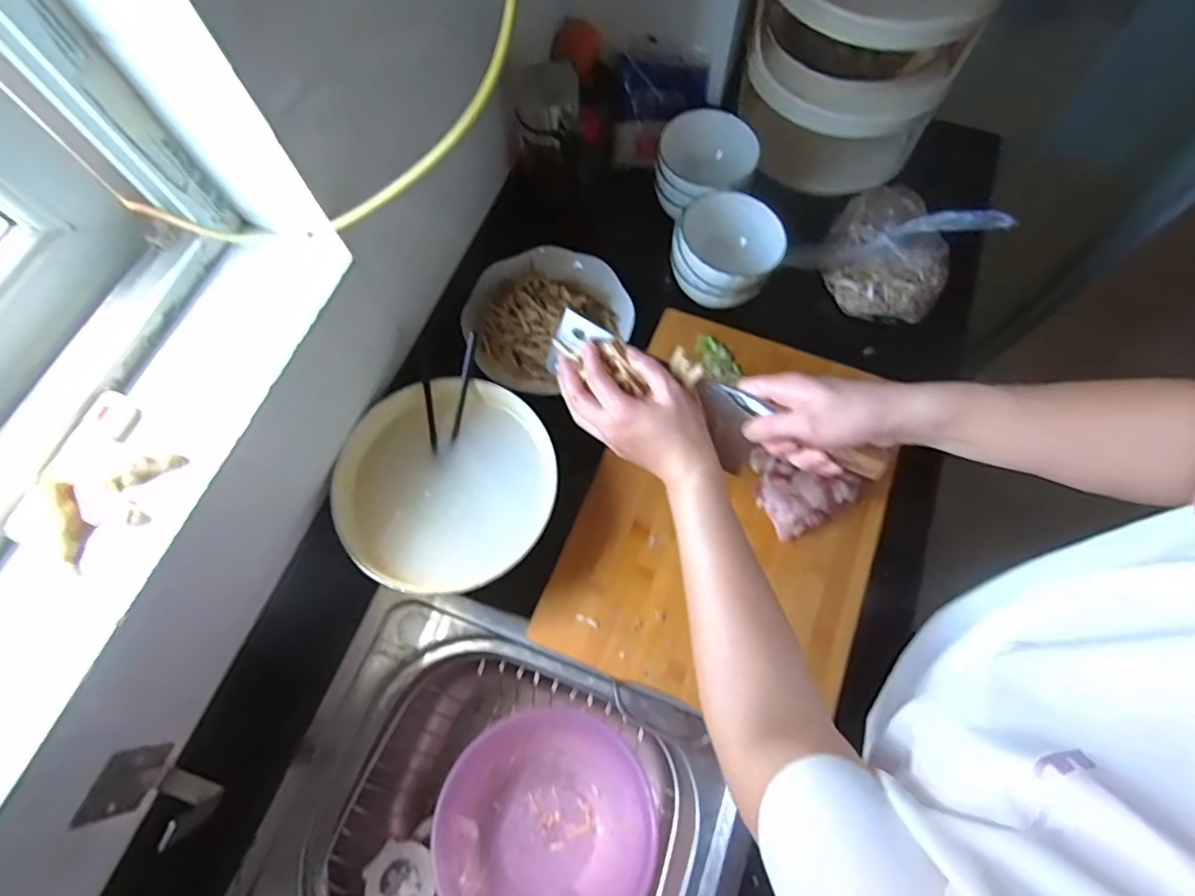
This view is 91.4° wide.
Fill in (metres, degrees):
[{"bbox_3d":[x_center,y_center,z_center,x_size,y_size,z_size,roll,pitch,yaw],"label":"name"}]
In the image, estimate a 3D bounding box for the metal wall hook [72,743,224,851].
[{"bbox_3d":[-0.330,0.260,0.434,0.060,0.064,0.049,30,73,12],"label":"metal wall hook"}]

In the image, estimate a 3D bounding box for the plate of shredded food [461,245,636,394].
[{"bbox_3d":[-0.058,-0.155,0.656,0.179,0.061,0.155,-39,73,-12],"label":"plate of shredded food"}]

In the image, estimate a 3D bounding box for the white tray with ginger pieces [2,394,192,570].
[{"bbox_3d":[-0.334,0.023,0.392,0.075,0.025,0.107,23,72,10],"label":"white tray with ginger pieces"}]

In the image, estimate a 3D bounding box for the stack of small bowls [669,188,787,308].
[{"bbox_3d":[0.138,-0.217,0.649,0.119,0.079,0.107,27,73,11],"label":"stack of small bowls"}]

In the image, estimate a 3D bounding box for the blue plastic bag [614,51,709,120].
[{"bbox_3d":[0.076,-0.437,0.710,0.111,0.068,0.015,10,27,13],"label":"blue plastic bag"}]

